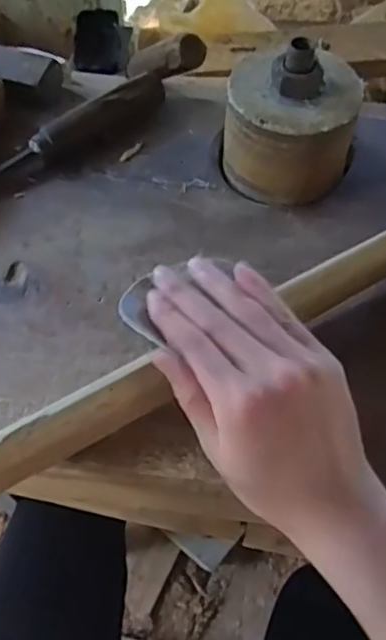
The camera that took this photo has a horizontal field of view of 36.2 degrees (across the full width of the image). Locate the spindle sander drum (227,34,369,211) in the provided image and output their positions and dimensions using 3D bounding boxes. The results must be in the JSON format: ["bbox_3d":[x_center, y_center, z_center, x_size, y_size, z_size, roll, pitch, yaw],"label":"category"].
[{"bbox_3d":[0.075,-0.152,0.458,0.102,0.096,0.091,8,61,4],"label":"spindle sander drum"}]

